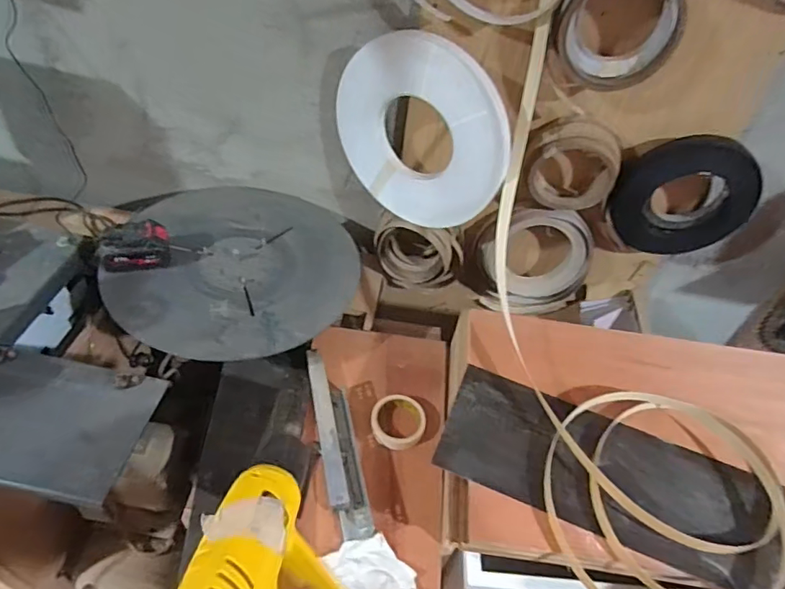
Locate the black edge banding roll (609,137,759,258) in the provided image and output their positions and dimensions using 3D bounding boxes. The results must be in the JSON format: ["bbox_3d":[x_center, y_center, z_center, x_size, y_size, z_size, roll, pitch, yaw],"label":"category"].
[{"bbox_3d":[0.583,-0.187,1.045,0.269,0.265,0.044,9,47,1],"label":"black edge banding roll"}]

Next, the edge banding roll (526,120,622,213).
[{"bbox_3d":[0.350,-0.244,0.995,0.171,0.176,0.056,8,47,0],"label":"edge banding roll"}]

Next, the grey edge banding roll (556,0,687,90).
[{"bbox_3d":[0.353,-0.421,0.809,0.195,0.200,0.042,5,47,-3],"label":"grey edge banding roll"}]

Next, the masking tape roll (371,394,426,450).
[{"bbox_3d":[0.011,0.225,0.923,0.096,0.019,0.102,4,47,-4],"label":"masking tape roll"}]

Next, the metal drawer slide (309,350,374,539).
[{"bbox_3d":[-0.098,0.238,0.879,0.063,0.035,0.333,-7,48,-14],"label":"metal drawer slide"}]

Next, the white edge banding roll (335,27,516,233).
[{"bbox_3d":[0.044,-0.286,0.950,0.352,0.329,0.033,28,50,18],"label":"white edge banding roll"}]

